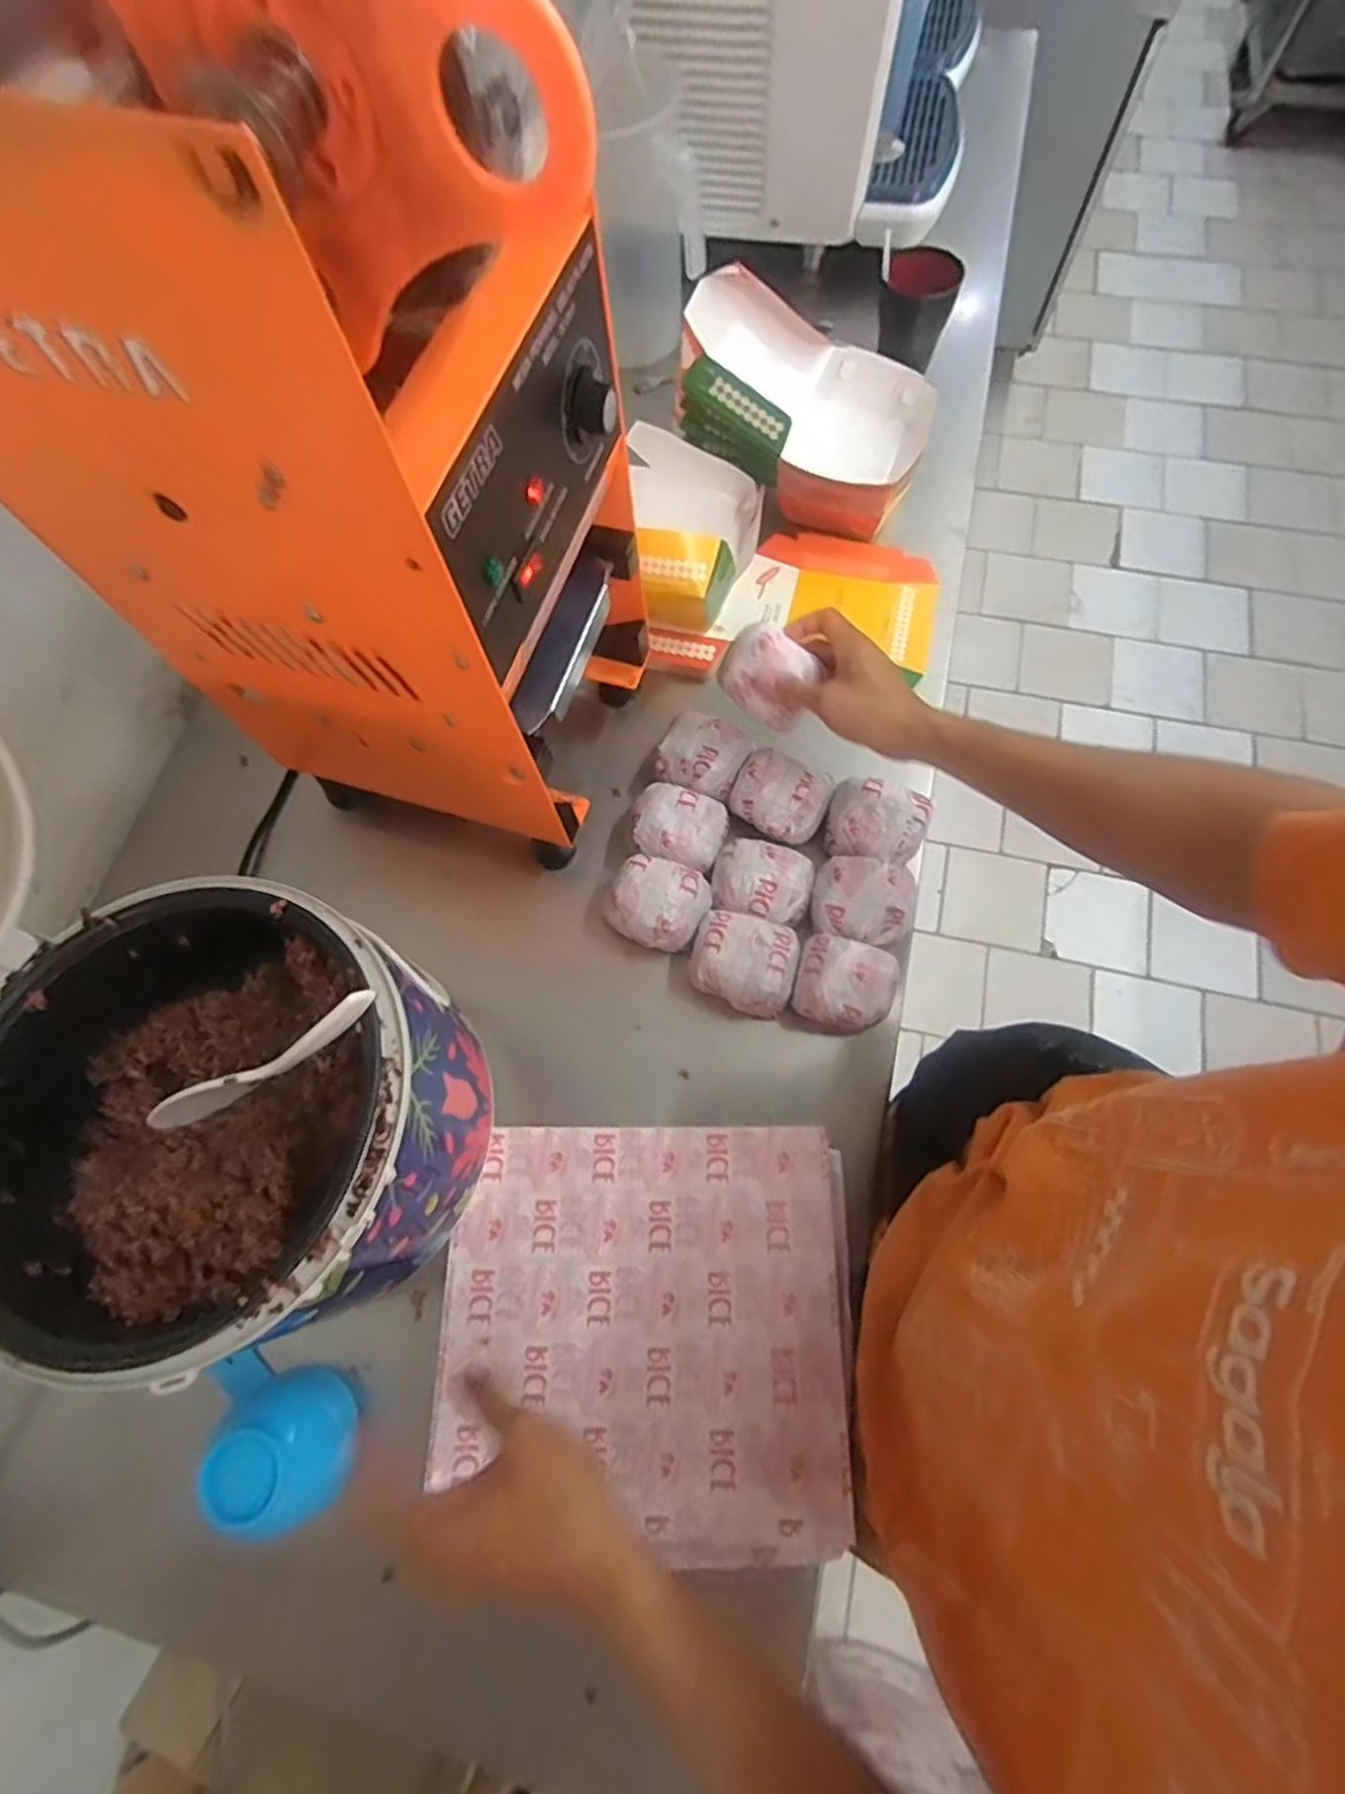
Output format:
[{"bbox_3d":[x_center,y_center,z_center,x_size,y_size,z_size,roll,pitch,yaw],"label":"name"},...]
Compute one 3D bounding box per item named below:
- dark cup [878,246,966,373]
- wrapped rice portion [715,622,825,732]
[{"bbox_3d":[0.258,-0.622,0.770,0.072,0.080,0.061,25,73,11],"label":"dark cup"},{"bbox_3d":[0.074,-0.174,0.572,0.075,0.044,0.053,34,75,14],"label":"wrapped rice portion"}]

